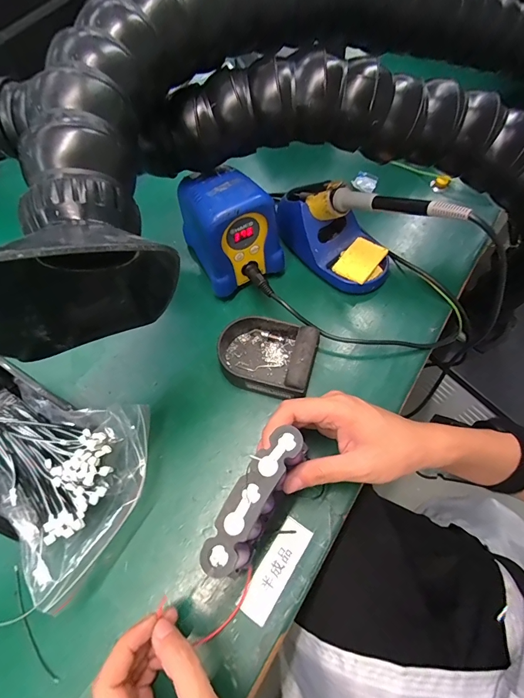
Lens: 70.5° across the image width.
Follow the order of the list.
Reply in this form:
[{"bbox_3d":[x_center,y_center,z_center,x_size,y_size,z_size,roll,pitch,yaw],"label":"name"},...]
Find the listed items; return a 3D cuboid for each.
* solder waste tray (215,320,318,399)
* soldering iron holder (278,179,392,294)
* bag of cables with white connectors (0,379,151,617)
[{"bbox_3d":[0.002,0.006,0.392,0.102,0.040,0.076,15,66,11],"label":"solder waste tray"},{"bbox_3d":[0.088,-0.137,0.434,0.147,0.094,0.083,34,70,18],"label":"soldering iron holder"},{"bbox_3d":[-0.190,0.092,0.340,0.207,0.068,0.142,35,71,19],"label":"bag of cables with white connectors"}]

